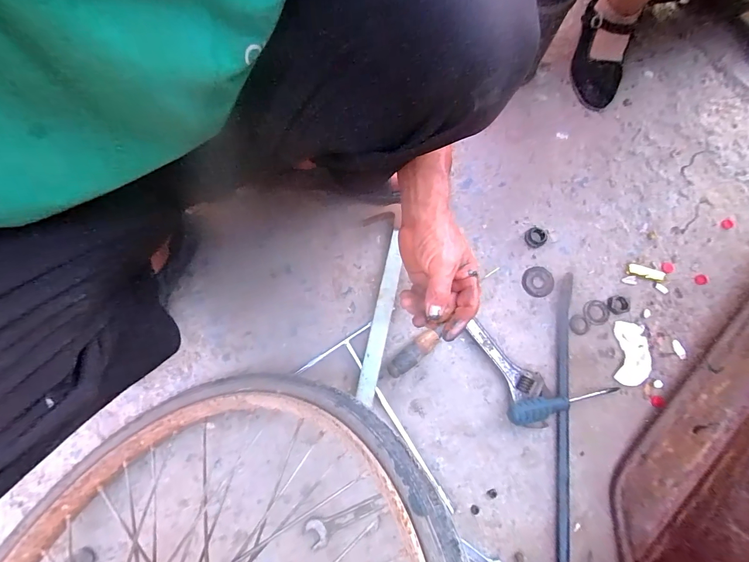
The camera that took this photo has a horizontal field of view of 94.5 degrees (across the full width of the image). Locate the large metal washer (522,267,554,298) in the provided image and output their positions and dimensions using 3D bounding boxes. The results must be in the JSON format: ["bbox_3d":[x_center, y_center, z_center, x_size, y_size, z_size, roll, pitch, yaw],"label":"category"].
[{"bbox_3d":[0.276,0.002,0.583,0.053,0.005,0.051,-8,76,-2],"label":"large metal washer"}]

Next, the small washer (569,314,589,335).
[{"bbox_3d":[0.334,0.072,0.568,0.030,0.004,0.032,-4,75,0],"label":"small washer"}]

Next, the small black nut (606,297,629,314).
[{"bbox_3d":[0.402,0.040,0.572,0.032,0.008,0.030,-10,76,-2],"label":"small black nut"}]

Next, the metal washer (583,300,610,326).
[{"bbox_3d":[0.367,0.052,0.573,0.039,0.006,0.041,-6,75,-1],"label":"metal washer"}]

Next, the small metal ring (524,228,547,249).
[{"bbox_3d":[0.278,-0.075,0.597,0.038,0.009,0.034,-33,78,-8],"label":"small metal ring"}]

